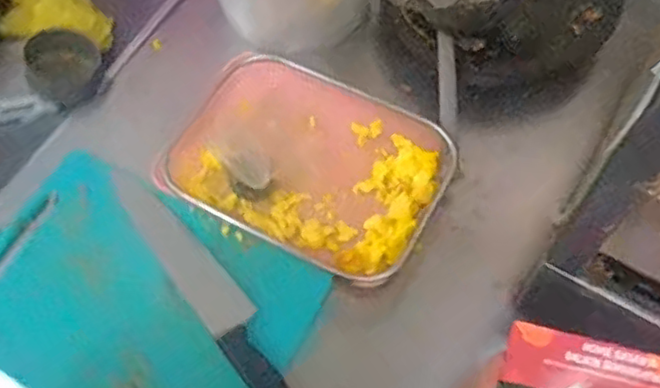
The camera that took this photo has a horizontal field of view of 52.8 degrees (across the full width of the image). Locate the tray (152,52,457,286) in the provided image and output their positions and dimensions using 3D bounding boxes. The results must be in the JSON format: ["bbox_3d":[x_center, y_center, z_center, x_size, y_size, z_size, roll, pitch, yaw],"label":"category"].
[{"bbox_3d":[-0.023,-0.036,0.753,0.298,0.042,0.217,25,66,15],"label":"tray"}]

